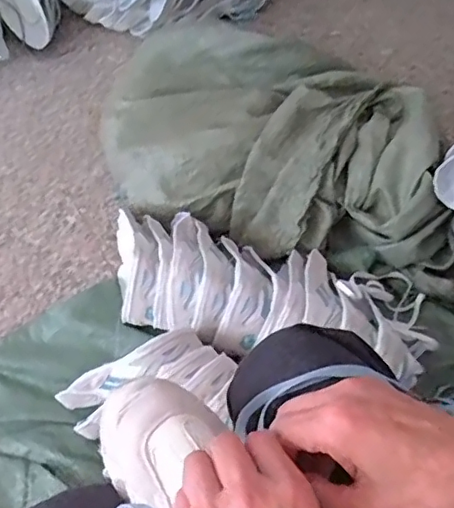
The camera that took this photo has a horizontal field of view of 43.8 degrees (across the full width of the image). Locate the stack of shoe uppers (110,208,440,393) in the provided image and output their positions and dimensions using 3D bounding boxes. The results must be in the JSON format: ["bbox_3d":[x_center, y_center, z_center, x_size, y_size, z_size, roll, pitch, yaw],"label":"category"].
[{"bbox_3d":[0.040,0.057,0.878,0.520,0.120,0.190,16,57,12],"label":"stack of shoe uppers"}]

